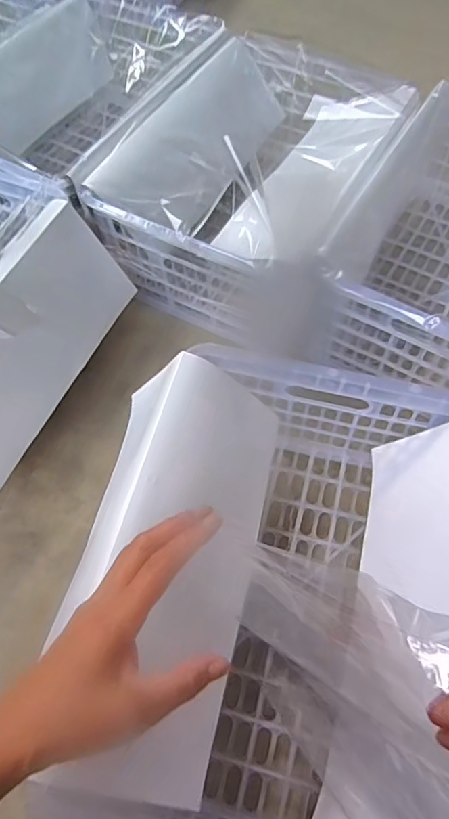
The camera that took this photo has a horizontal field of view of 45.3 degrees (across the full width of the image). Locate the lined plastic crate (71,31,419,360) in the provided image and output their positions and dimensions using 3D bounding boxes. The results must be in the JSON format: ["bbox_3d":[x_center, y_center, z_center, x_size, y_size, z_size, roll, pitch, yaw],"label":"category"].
[{"bbox_3d":[0.061,-0.328,0.790,0.360,0.218,0.422,25,66,15],"label":"lined plastic crate"}]

